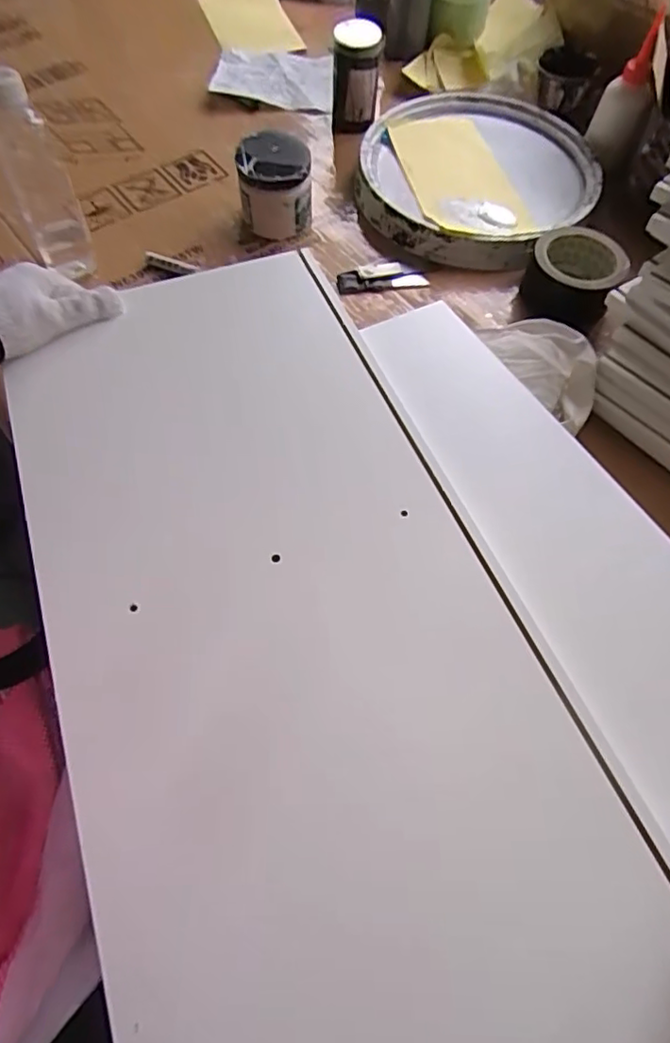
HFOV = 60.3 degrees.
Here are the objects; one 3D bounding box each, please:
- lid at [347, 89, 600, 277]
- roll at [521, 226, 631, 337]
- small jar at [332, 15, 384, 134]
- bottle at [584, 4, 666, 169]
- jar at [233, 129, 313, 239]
[{"bbox_3d":[0.170,-0.418,0.710,0.282,0.058,0.266,15,62,7],"label":"lid"},{"bbox_3d":[0.257,-0.264,0.628,0.092,0.064,0.096,0,62,-1],"label":"roll"},{"bbox_3d":[0.023,-0.533,0.690,0.058,0.095,0.052,8,62,3],"label":"small jar"},{"bbox_3d":[0.329,-0.481,0.658,0.052,0.141,0.041,17,63,8],"label":"bottle"},{"bbox_3d":[-0.066,-0.366,0.637,0.078,0.086,0.066,-1,62,-1],"label":"jar"}]

